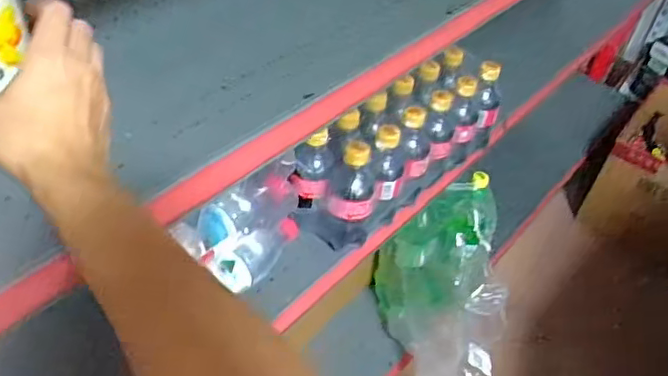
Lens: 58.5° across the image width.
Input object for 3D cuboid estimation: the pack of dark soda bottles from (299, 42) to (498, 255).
[{"bbox_3d":[0.099,-0.070,0.869,0.110,0.135,0.357,35,51,26],"label":"pack of dark soda bottles"}]

